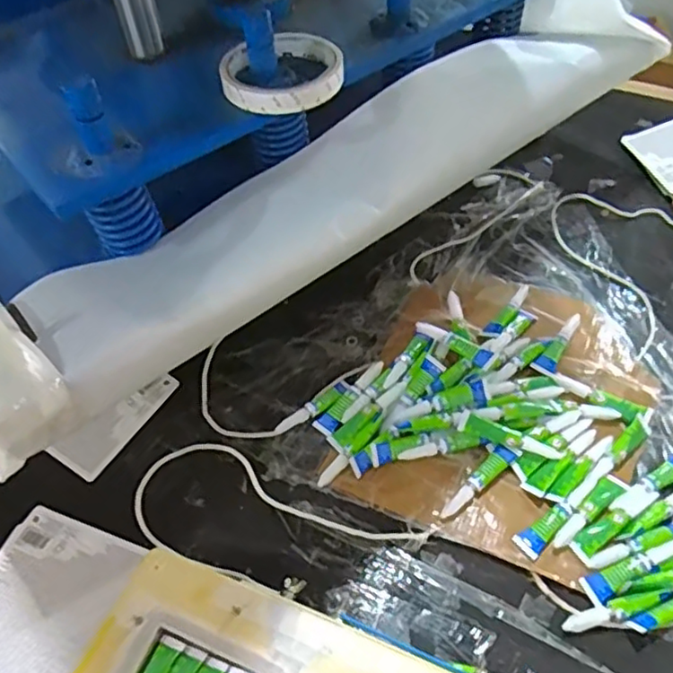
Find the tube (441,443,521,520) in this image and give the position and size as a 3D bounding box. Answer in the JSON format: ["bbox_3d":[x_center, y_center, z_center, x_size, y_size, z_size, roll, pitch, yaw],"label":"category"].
[{"bbox_3d":[0.111,0.113,0.500,0.077,0.014,0.017,-36,57,-23],"label":"tube"}]

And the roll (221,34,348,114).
[{"bbox_3d":[-0.041,-0.195,0.475,0.088,0.018,0.084,-2,51,2],"label":"roll"}]

